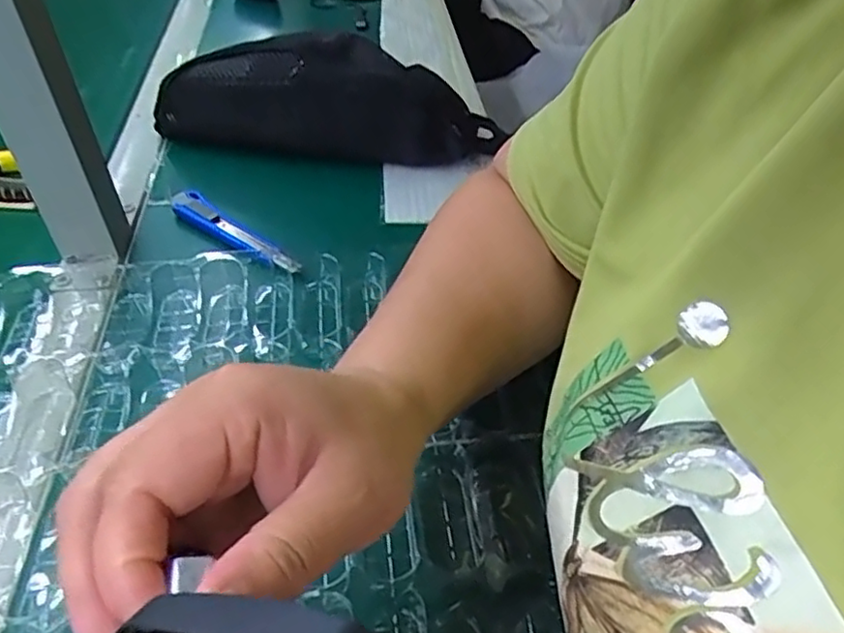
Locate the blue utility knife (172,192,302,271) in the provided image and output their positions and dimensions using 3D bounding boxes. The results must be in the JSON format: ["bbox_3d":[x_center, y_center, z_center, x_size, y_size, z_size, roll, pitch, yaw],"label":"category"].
[{"bbox_3d":[-0.144,-0.068,0.510,0.137,0.015,0.027,31,50,28],"label":"blue utility knife"}]

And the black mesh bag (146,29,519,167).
[{"bbox_3d":[-0.099,-0.198,0.607,0.279,0.082,0.114,10,43,9],"label":"black mesh bag"}]

